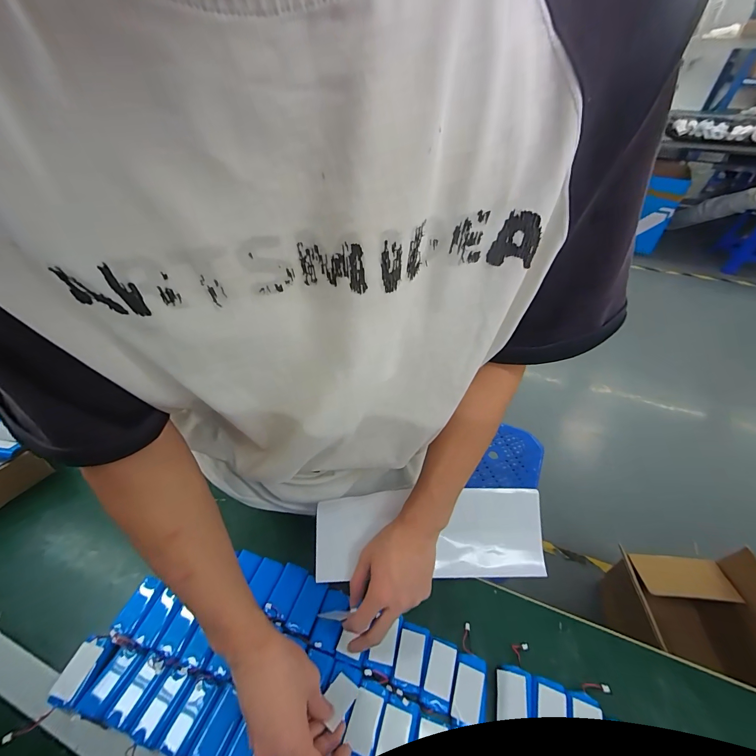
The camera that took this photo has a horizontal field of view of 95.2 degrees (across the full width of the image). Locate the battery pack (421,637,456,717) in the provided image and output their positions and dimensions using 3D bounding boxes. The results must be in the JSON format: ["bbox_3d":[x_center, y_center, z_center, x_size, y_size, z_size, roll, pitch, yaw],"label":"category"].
[{"bbox_3d":[0.073,0.357,0.417,0.035,0.005,0.067,13,47,13],"label":"battery pack"}]

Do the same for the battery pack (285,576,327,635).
[{"bbox_3d":[-0.097,0.311,0.475,0.033,0.011,0.064,13,47,14],"label":"battery pack"}]

